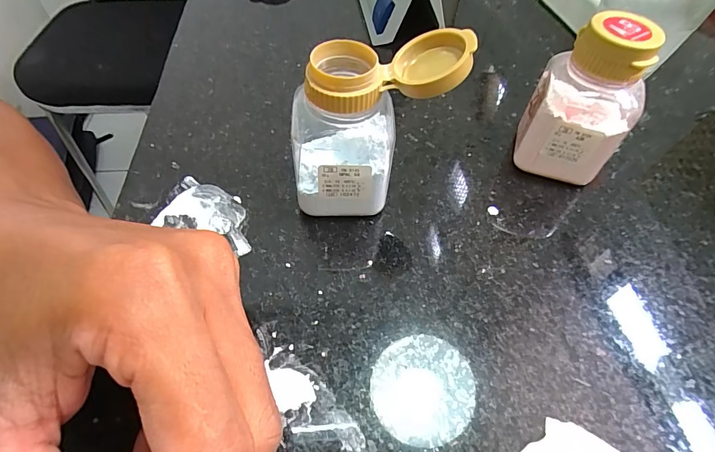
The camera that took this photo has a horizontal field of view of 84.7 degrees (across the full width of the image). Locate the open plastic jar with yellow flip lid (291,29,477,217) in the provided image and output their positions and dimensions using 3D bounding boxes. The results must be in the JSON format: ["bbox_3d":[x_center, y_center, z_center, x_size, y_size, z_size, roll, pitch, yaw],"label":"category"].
[{"bbox_3d":[0.006,-0.037,0.164,0.064,0.075,0.033,-1,53,-3],"label":"open plastic jar with yellow flip lid"}]

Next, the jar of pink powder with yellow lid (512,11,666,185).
[{"bbox_3d":[0.105,-0.056,0.184,0.042,0.073,0.033,25,56,16],"label":"jar of pink powder with yellow lid"}]

